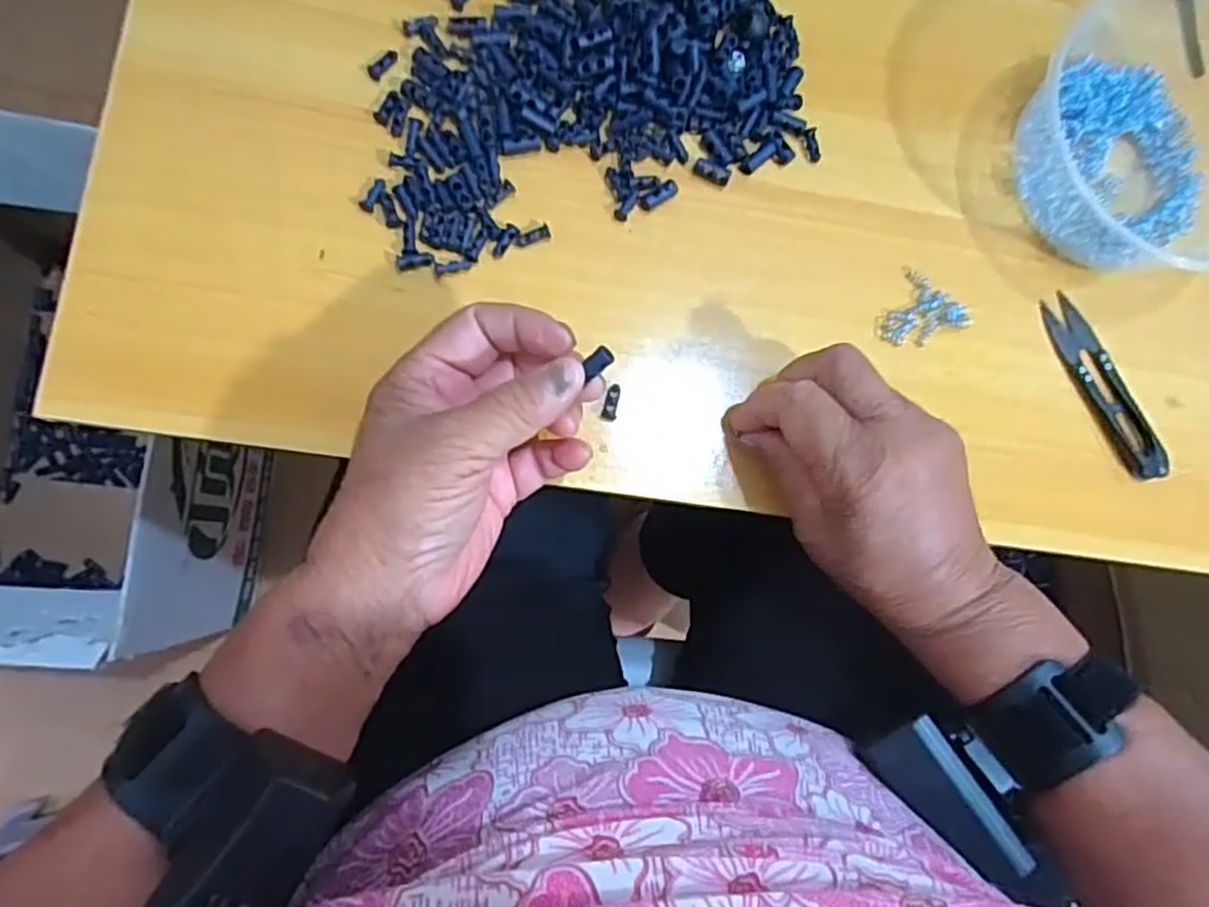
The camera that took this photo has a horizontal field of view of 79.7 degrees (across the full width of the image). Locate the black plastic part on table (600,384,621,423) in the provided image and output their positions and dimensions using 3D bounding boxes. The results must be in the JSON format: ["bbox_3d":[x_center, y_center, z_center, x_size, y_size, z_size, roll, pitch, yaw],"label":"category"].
[{"bbox_3d":[0.004,-0.023,0.336,0.007,0.004,0.017,15,82,-6],"label":"black plastic part on table"}]

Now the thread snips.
[{"bbox_3d":[0.258,-0.035,0.373,0.024,0.013,0.103,-25,88,-10],"label":"thread snips"}]

